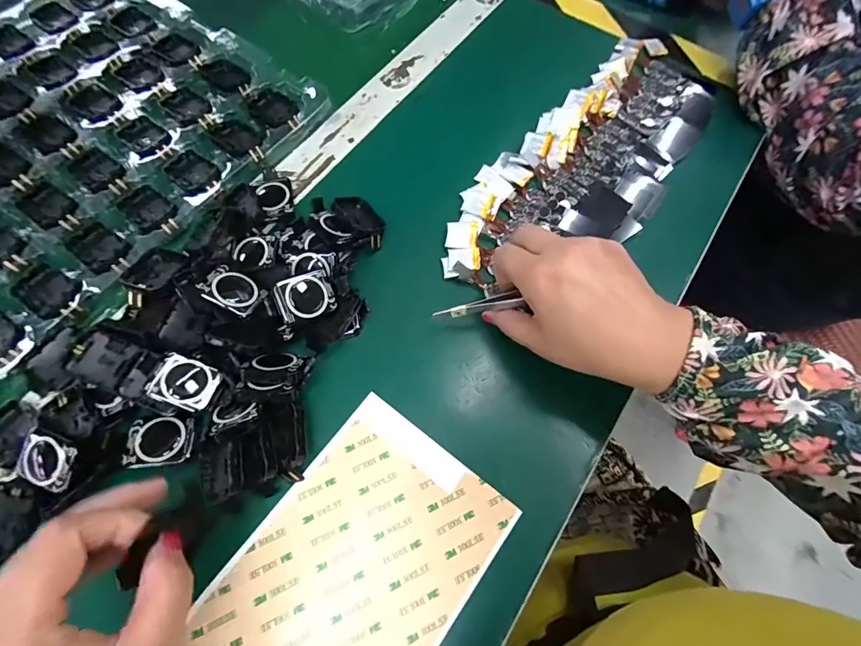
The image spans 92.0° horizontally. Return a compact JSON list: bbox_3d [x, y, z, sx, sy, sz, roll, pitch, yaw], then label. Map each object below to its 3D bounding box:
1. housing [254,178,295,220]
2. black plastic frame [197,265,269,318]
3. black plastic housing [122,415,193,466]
[{"bbox_3d":[-0.126,-0.102,0.340,0.029,0.005,0.035,-21,71,-11],"label":"housing"},{"bbox_3d":[-0.131,-0.020,0.277,0.035,0.006,0.030,35,46,-14],"label":"black plastic frame"},{"bbox_3d":[-0.170,0.074,0.263,0.036,0.013,0.029,-7,69,-5],"label":"black plastic housing"}]

